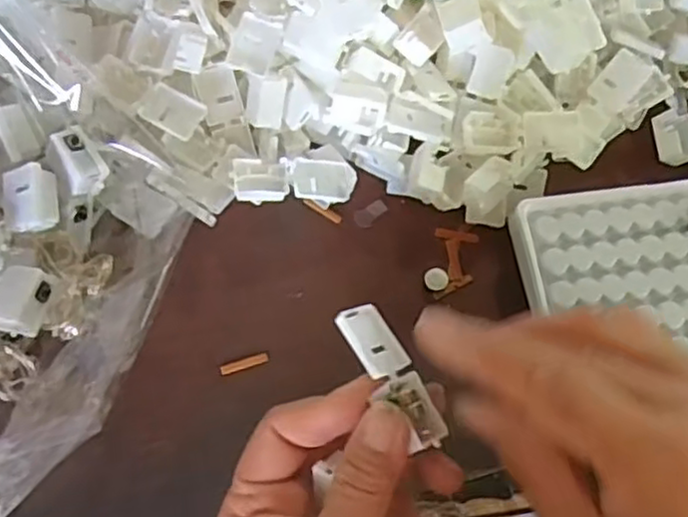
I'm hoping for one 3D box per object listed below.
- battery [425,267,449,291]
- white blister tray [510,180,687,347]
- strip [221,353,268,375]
[{"bbox_3d":[0.045,0.010,0.346,0.011,0.004,0.011,-6,72,-3],"label":"battery"},{"bbox_3d":[0.149,0.011,0.336,0.132,0.024,0.094,-7,72,-4],"label":"white blister tray"},{"bbox_3d":[-0.046,0.049,0.333,0.022,0.004,0.005,-18,73,-7],"label":"strip"}]

